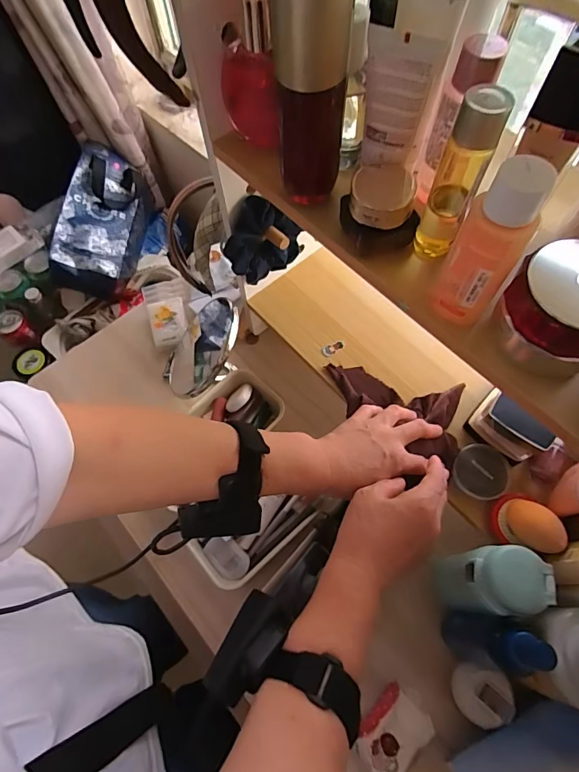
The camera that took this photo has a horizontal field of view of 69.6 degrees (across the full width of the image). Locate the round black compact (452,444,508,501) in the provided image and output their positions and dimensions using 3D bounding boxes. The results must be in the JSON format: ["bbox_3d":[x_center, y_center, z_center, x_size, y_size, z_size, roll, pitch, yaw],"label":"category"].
[{"bbox_3d":[0.208,0.093,0.454,0.055,0.009,0.059,-1,66,1],"label":"round black compact"}]

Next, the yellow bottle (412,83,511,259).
[{"bbox_3d":[0.107,-0.130,0.266,0.027,0.108,0.027,21,68,11],"label":"yellow bottle"}]

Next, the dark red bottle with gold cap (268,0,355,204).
[{"bbox_3d":[0.013,-0.188,0.271,0.046,0.147,0.042,0,66,2],"label":"dark red bottle with gold cap"}]

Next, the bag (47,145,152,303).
[{"bbox_3d":[-0.367,-0.328,0.836,0.119,0.130,0.290,4,66,4],"label":"bag"}]

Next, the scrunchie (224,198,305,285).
[{"bbox_3d":[-0.031,-0.160,0.471,0.090,0.094,0.032,-31,68,-12],"label":"scrunchie"}]

